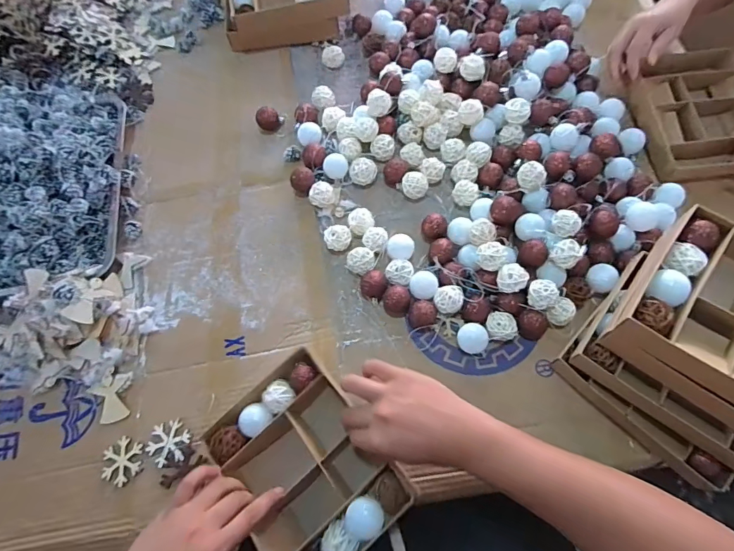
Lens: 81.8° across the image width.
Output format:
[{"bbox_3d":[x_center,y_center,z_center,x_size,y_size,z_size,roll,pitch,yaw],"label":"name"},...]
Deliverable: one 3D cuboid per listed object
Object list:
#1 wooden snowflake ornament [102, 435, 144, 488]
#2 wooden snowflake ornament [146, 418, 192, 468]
[{"bbox_3d":[-0.303,0.229,0.525,0.050,0.004,0.050,-1,68,3],"label":"wooden snowflake ornament"},{"bbox_3d":[-0.248,0.209,0.530,0.049,0.004,0.054,13,69,8],"label":"wooden snowflake ornament"}]

